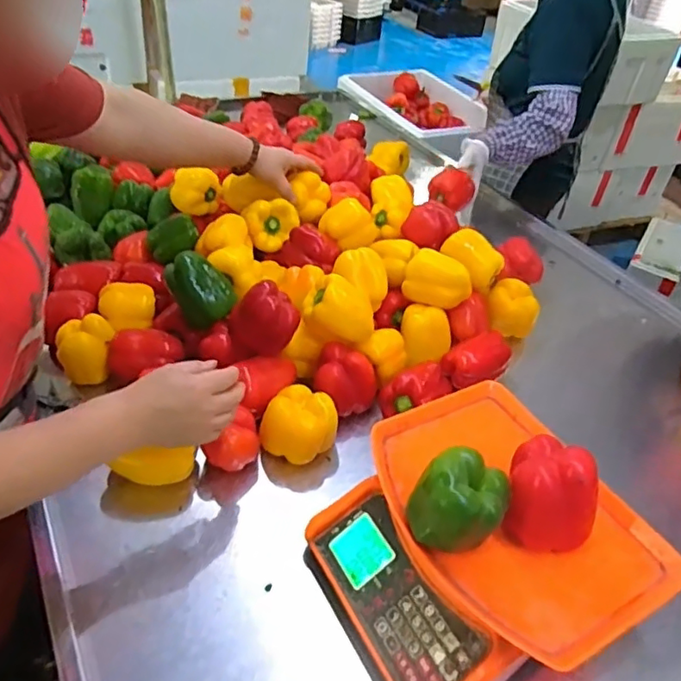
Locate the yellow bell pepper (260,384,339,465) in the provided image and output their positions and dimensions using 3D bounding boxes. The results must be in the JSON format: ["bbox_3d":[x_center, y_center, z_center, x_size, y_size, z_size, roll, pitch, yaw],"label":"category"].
[{"bbox_3d":[-0.048,0.101,0.739,0.087,0.070,0.078,12,40,6],"label":"yellow bell pepper"}]

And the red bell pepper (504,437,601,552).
[{"bbox_3d":[0.194,0.143,0.538,0.083,0.085,0.066,26,44,21],"label":"red bell pepper"}]

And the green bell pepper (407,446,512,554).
[{"bbox_3d":[0.108,0.144,0.526,0.083,0.071,0.060,12,40,6],"label":"green bell pepper"}]

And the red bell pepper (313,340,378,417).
[{"bbox_3d":[0.007,0.059,0.791,0.083,0.076,0.078,9,40,2],"label":"red bell pepper"}]

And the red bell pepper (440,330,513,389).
[{"bbox_3d":[0.204,0.021,0.865,0.088,0.060,0.071,-21,48,-29],"label":"red bell pepper"}]

